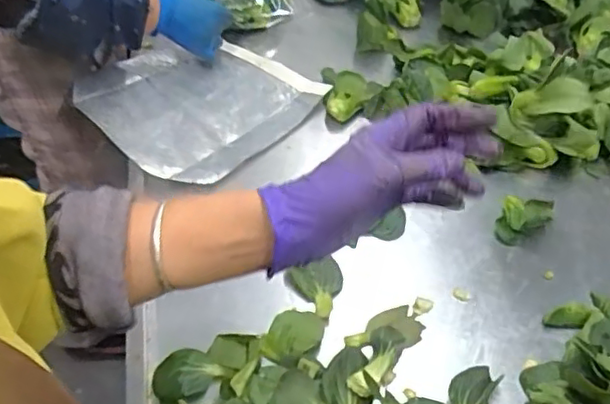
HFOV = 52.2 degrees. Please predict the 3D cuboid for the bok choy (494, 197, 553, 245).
[{"bbox_3d":[0.273,0.022,0.780,0.059,0.031,0.071,18,47,12],"label":"bok choy"}]

